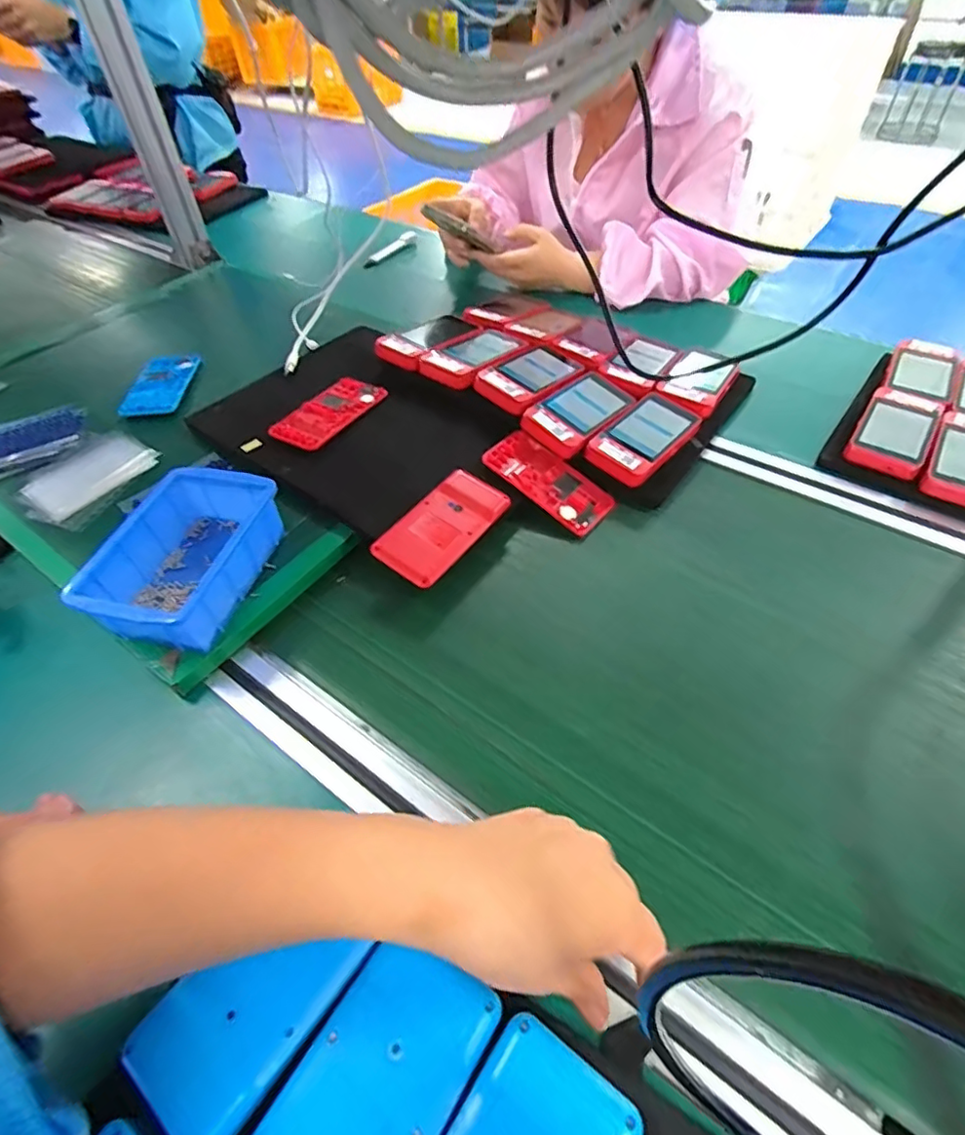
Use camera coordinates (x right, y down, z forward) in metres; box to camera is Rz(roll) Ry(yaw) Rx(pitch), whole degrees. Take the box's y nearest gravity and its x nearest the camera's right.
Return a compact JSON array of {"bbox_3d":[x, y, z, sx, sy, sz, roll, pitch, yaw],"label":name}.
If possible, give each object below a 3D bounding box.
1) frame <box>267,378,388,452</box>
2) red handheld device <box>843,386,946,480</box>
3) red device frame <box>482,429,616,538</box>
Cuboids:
[{"bbox_3d":[-0.158,-0.161,0.591,0.061,0.014,0.120,25,53,21],"label":"frame"},{"bbox_3d":[0.403,-0.134,0.558,0.063,0.022,0.118,29,56,24],"label":"red handheld device"},{"bbox_3d":[0.061,-0.080,0.534,0.122,0.013,0.056,41,63,16],"label":"red device frame"}]

